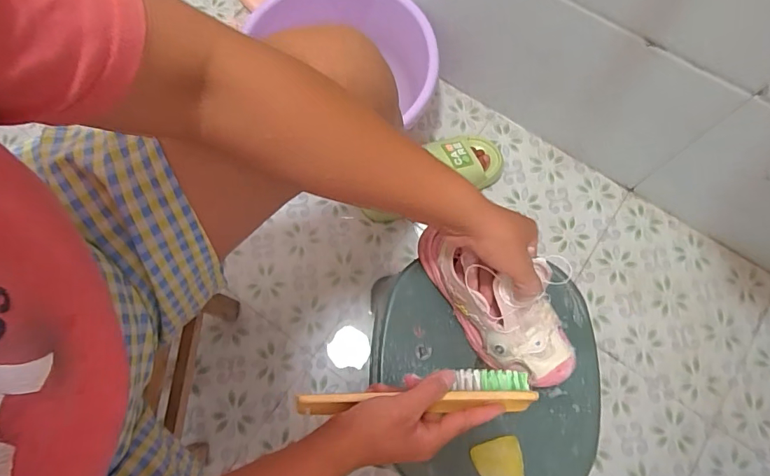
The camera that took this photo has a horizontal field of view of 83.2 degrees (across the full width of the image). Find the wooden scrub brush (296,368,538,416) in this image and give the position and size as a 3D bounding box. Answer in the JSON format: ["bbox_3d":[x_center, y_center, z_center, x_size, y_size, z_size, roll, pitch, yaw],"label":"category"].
[{"bbox_3d":[0.028,0.142,0.388,0.207,0.028,0.038,-3,72,-6],"label":"wooden scrub brush"}]

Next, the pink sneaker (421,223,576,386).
[{"bbox_3d":[0.117,0.067,0.449,0.199,0.092,0.084,45,77,3],"label":"pink sneaker"}]

